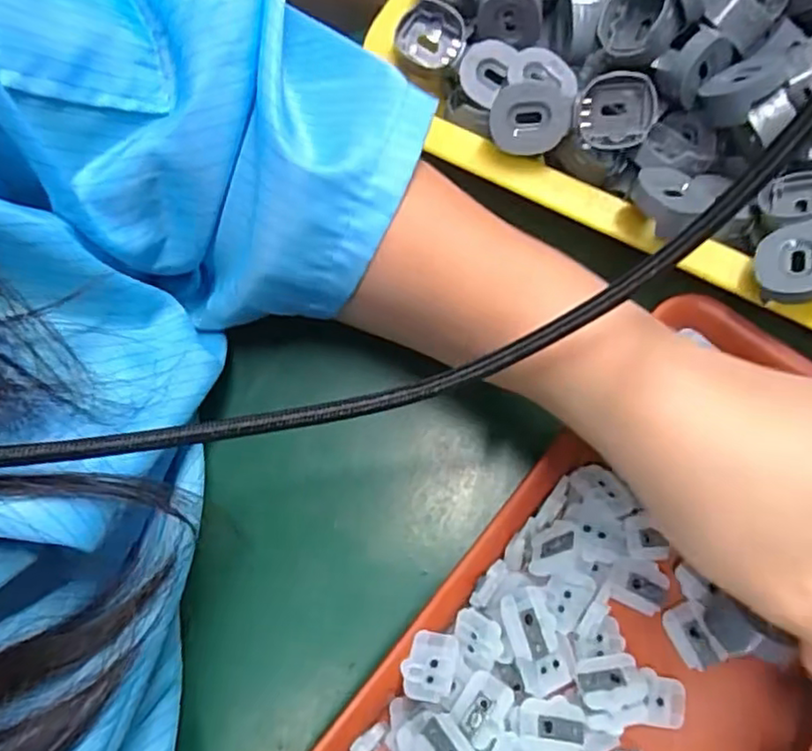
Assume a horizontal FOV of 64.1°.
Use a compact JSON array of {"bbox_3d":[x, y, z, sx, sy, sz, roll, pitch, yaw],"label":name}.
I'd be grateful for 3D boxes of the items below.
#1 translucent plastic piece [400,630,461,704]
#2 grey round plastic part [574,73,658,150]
[{"bbox_3d":[0.008,0.096,0.214,0.017,0.005,0.021,13,74,6],"label":"translucent plastic piece"},{"bbox_3d":[0.075,-0.096,0.235,0.028,0.025,0.012,-14,34,14],"label":"grey round plastic part"}]

